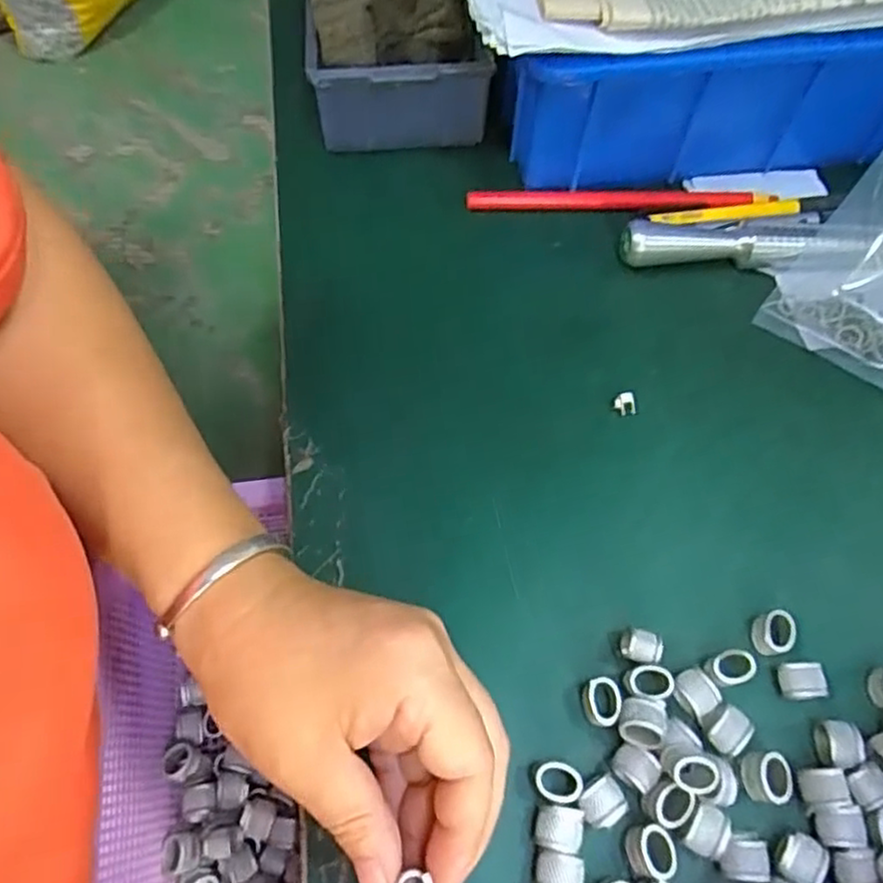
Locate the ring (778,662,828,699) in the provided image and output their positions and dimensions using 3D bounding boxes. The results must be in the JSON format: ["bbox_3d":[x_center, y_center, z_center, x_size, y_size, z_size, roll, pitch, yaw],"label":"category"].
[{"bbox_3d":[0.138,0.093,0.269,0.017,0.012,0.013,0,63,-2],"label":"ring"}]

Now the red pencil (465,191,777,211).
[{"bbox_3d":[0.095,-0.129,0.372,0.160,0.006,0.012,-1,63,-2],"label":"red pencil"}]

